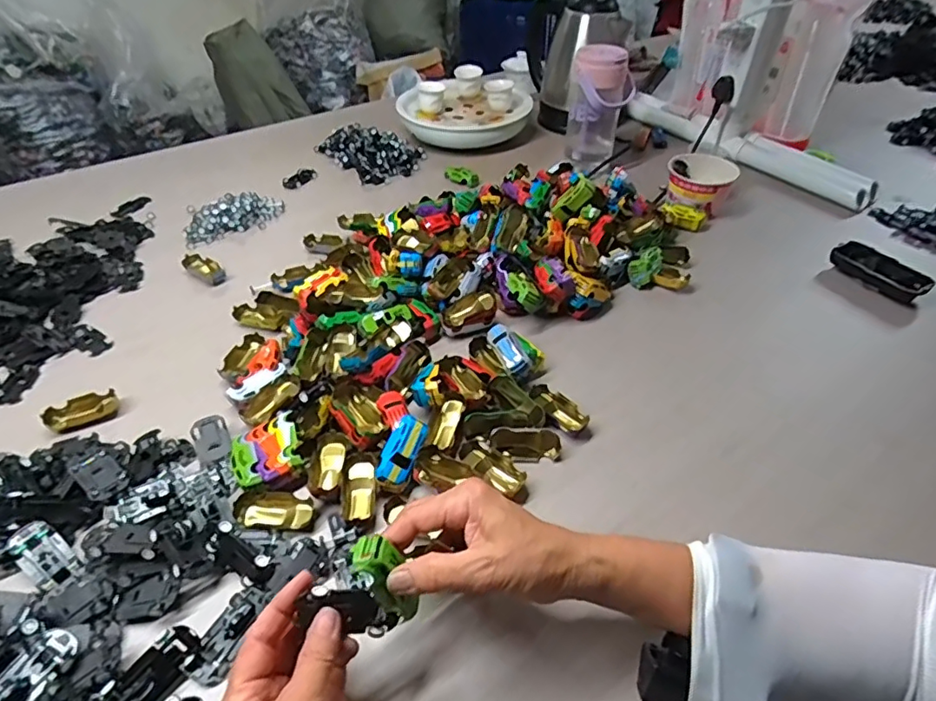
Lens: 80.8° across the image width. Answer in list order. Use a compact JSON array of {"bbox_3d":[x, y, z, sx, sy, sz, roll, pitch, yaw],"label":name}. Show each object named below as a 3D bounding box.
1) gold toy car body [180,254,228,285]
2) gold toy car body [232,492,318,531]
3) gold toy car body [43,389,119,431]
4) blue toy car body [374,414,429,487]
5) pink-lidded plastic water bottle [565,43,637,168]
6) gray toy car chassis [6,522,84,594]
[{"bbox_3d":[-0.349,-0.108,0.728,0.057,0.018,0.032,29,51,27],"label":"gold toy car body"},{"bbox_3d":[-0.164,0.139,0.469,0.065,0.022,0.030,4,44,4],"label":"gold toy car body"},{"bbox_3d":[-0.389,0.062,0.555,0.063,0.017,0.030,-21,48,-20],"label":"gold toy car body"},{"bbox_3d":[-0.058,0.089,0.487,0.030,0.011,0.062,20,69,19],"label":"blue toy car body"},{"bbox_3d":[0.213,-0.392,0.898,0.098,0.184,0.097,9,44,9],"label":"pink-lidded plastic water bottle"},{"bbox_3d":[-0.341,0.164,0.441,0.065,0.013,0.031,25,49,24],"label":"gray toy car chassis"}]

